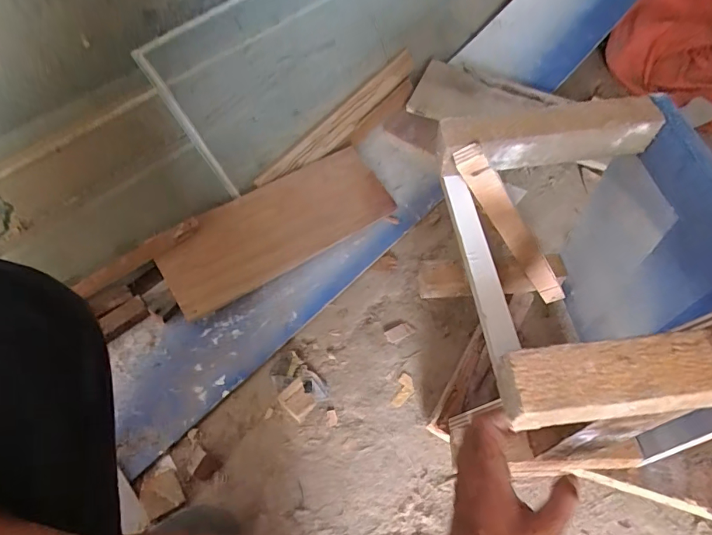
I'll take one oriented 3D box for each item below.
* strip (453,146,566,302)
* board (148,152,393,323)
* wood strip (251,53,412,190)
[{"bbox_3d":[0.188,-0.029,0.509,0.028,0.324,0.018,-22,52,27],"label":"strip"},{"bbox_3d":[-0.123,-0.067,0.725,0.383,0.023,0.145,-30,87,-19],"label":"board"},{"bbox_3d":[-0.018,-0.292,0.878,0.053,0.035,0.454,34,64,21],"label":"wood strip"}]

